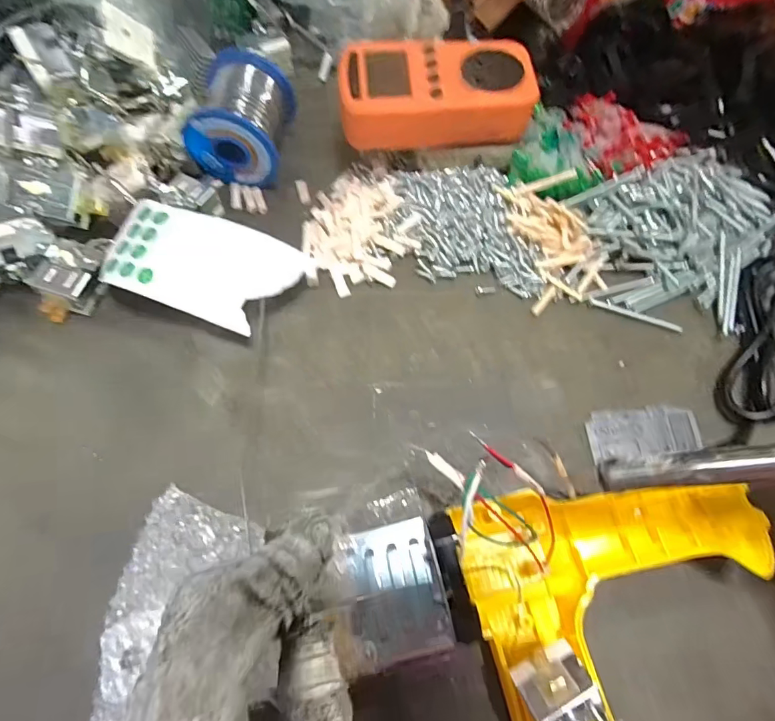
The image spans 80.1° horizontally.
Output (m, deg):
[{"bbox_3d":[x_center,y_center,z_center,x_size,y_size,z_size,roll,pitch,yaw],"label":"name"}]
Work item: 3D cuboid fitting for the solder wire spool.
[{"bbox_3d":[-0.101,-0.173,0.330,0.058,0.057,0.072,9,68,2],"label":"solder wire spool"}]

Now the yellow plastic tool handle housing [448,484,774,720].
[{"bbox_3d":[0.118,0.118,0.222,0.142,0.054,0.116,-8,69,-5],"label":"yellow plastic tool handle housing"}]

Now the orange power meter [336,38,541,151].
[{"bbox_3d":[0.032,-0.181,0.313,0.126,0.032,0.063,-4,68,-4],"label":"orange power meter"}]

